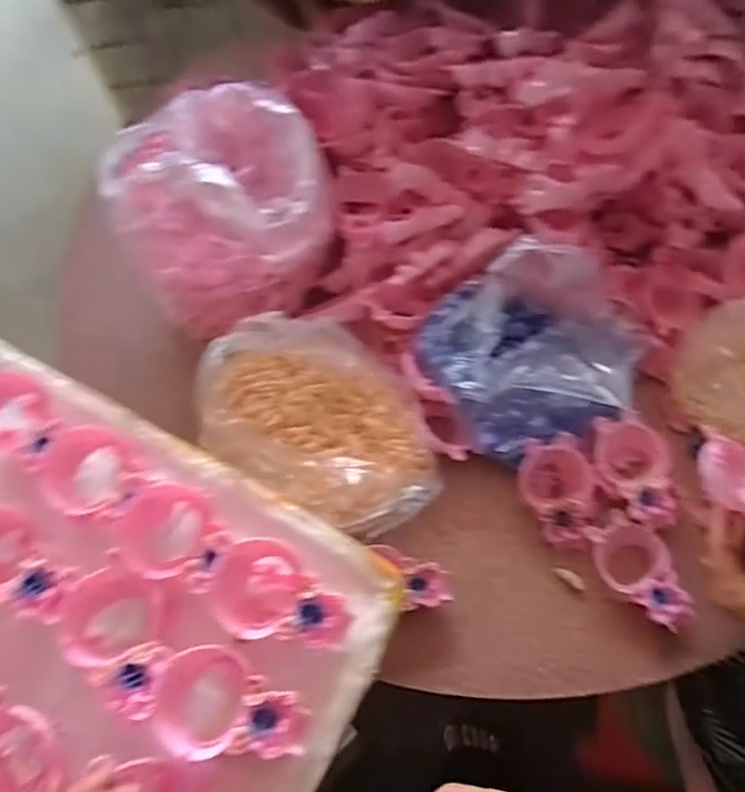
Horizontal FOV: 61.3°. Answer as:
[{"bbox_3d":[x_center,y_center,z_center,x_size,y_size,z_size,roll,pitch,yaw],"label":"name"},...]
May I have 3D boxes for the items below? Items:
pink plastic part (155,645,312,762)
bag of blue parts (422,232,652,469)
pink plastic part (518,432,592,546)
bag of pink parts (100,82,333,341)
[{"bbox_3d":[-0.085,0.184,0.380,0.086,0.016,0.061,-2,66,1],"label":"pink plastic part"},{"bbox_3d":[0.147,-0.041,0.573,0.167,0.105,0.188,-30,69,-11],"label":"bag of blue parts"},{"bbox_3d":[0.167,0.085,0.561,0.069,0.047,0.089,4,66,4],"label":"pink plastic part"},{"bbox_3d":[-0.145,-0.192,0.626,0.208,0.151,0.191,-11,66,-3],"label":"bag of pink parts"}]

